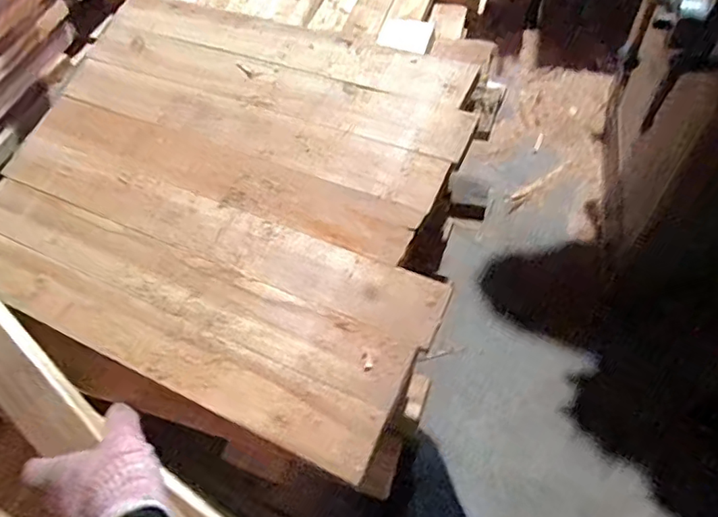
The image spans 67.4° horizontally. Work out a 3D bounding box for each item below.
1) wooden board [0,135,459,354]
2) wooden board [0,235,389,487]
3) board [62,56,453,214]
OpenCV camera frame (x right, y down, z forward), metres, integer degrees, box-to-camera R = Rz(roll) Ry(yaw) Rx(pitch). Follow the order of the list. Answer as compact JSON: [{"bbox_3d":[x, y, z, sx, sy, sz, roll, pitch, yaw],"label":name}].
[{"bbox_3d":[-0.163,-0.033,0.542,0.514,0.014,0.060,20,59,18],"label":"wooden board"},{"bbox_3d":[-0.203,0.071,0.503,0.477,0.013,0.057,21,59,18],"label":"wooden board"},{"bbox_3d":[-0.136,-0.148,0.589,0.476,0.015,0.060,21,59,18],"label":"board"}]

